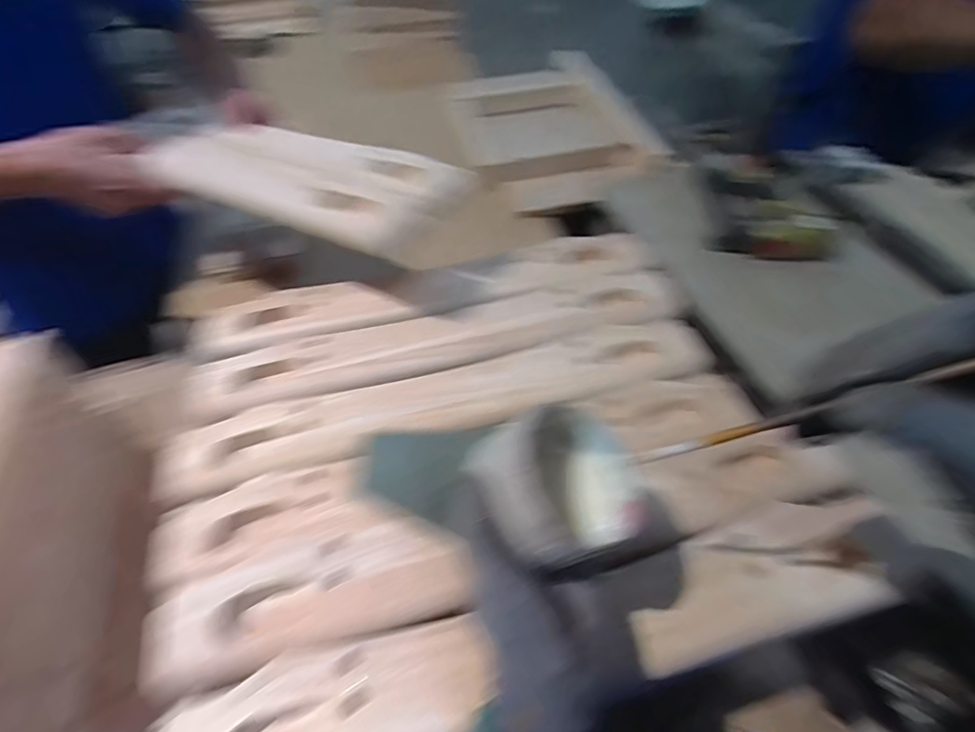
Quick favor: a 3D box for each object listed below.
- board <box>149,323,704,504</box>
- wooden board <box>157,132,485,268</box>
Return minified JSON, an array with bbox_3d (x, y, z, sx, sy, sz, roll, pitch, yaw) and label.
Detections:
[{"bbox_3d":[-0.035,0.023,0.464,0.506,0.022,0.082,-13,53,-8],"label":"board"},{"bbox_3d":[-0.197,-0.197,0.518,0.355,0.027,0.144,19,55,19],"label":"wooden board"}]

